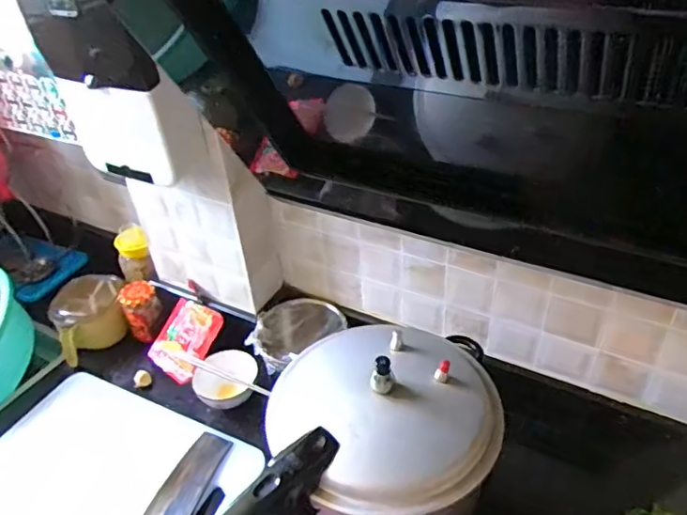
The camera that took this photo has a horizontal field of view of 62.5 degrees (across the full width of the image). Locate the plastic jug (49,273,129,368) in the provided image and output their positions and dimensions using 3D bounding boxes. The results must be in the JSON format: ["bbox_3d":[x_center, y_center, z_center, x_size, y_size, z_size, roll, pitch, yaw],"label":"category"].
[{"bbox_3d":[-0.482,0.112,1.089,0.127,0.100,0.127,-20,39,-19],"label":"plastic jug"}]

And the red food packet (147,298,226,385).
[{"bbox_3d":[-0.292,0.149,1.041,0.115,0.016,0.137,22,83,24],"label":"red food packet"}]

